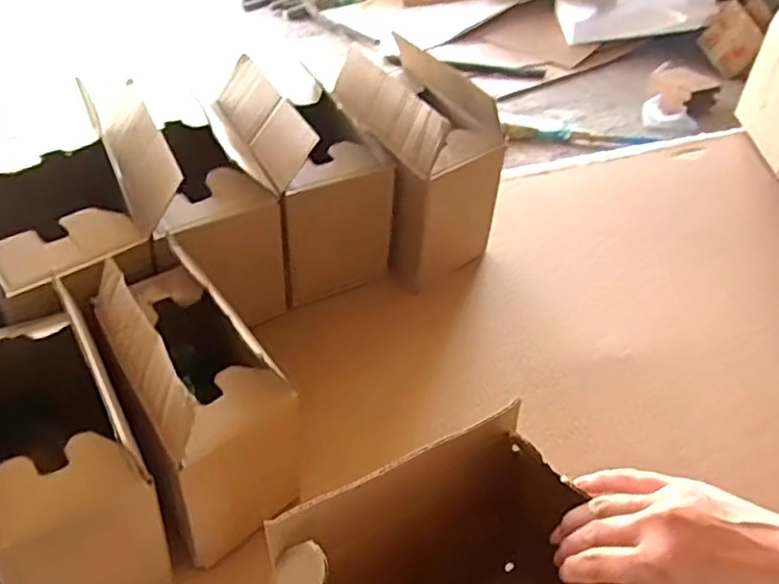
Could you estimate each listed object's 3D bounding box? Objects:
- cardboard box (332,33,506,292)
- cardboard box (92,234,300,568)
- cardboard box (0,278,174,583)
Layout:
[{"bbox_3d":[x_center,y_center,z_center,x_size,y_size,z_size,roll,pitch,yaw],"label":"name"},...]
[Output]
[{"bbox_3d":[0.030,-0.176,0.832,0.148,0.193,0.265,-13,44,-19],"label":"cardboard box"},{"bbox_3d":[-0.159,0.073,0.557,0.103,0.159,0.216,-21,48,-26],"label":"cardboard box"},{"bbox_3d":[-0.252,0.112,0.503,0.105,0.165,0.207,-21,48,-26],"label":"cardboard box"}]

